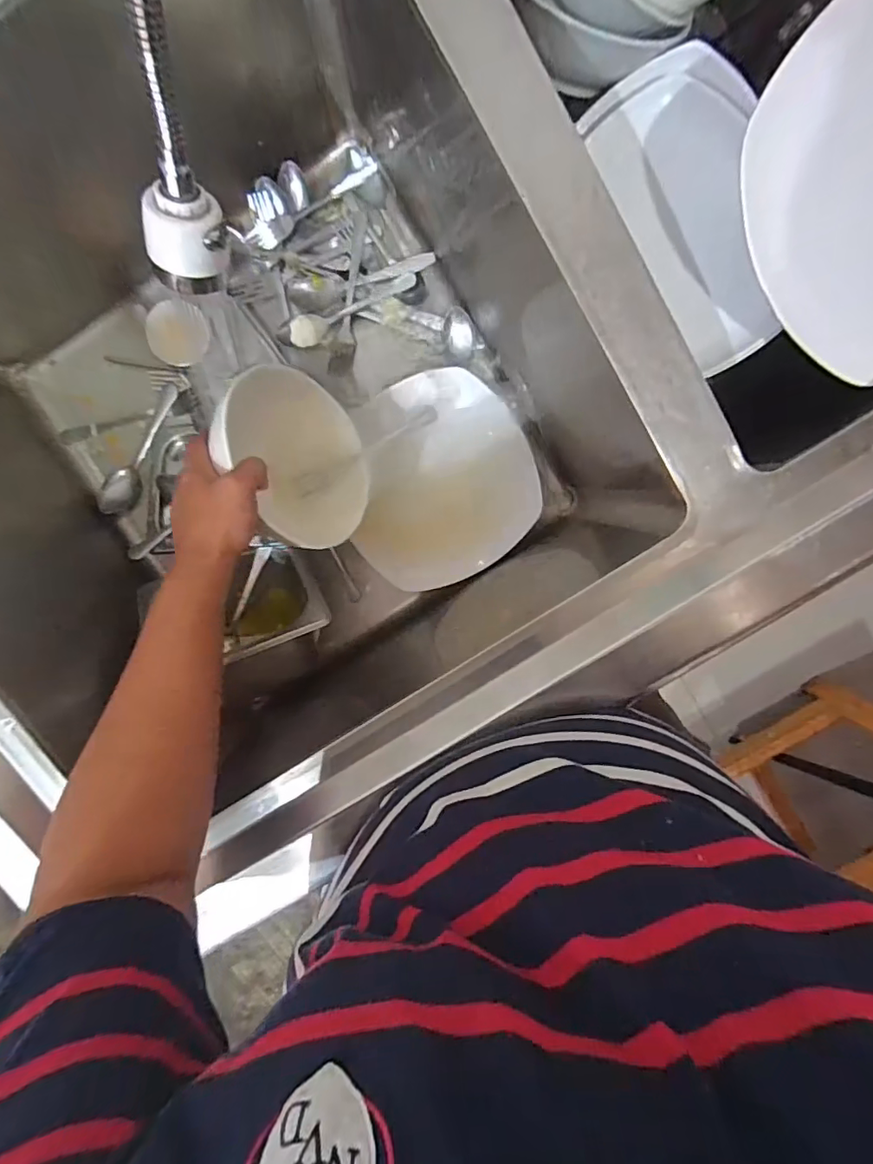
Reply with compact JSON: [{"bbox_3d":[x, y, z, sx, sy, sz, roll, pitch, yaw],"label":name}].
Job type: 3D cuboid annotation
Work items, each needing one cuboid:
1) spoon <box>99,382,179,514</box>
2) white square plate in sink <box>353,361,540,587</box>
[{"bbox_3d":[-0.351,-0.155,0.625,0.041,0.028,0.168,33,98,-6],"label":"spoon"},{"bbox_3d":[0.001,-0.119,0.628,0.216,0.023,0.230,-25,99,4],"label":"white square plate in sink"}]

